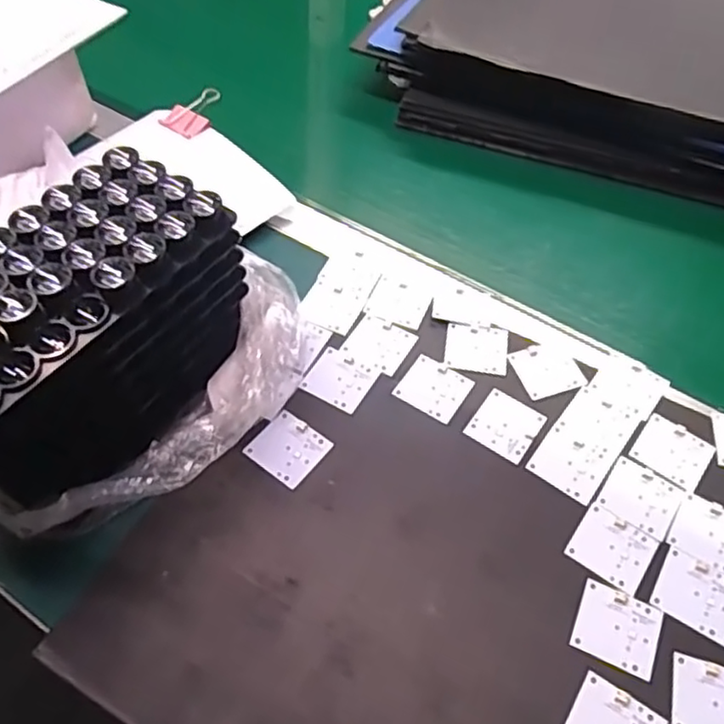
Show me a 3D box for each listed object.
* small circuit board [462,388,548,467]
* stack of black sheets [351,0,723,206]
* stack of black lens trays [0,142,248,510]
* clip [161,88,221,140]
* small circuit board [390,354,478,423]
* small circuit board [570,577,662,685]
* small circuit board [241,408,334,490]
[{"bbox_3d":[0.106,0.045,0.493,0.046,0.004,0.048,30,58,19],"label":"small circuit board"},{"bbox_3d":[0.315,-0.337,0.741,0.565,0.086,0.397,18,55,12],"label":"stack of black sheets"},{"bbox_3d":[-0.175,-0.016,0.421,0.109,0.129,0.197,26,56,15],"label":"stack of black lens trays"},{"bbox_3d":[-0.159,-0.241,0.650,0.037,0.018,0.061,37,59,22],"label":"clip"},{"bbox_3d":[0.055,0.020,0.512,0.049,0.004,0.045,28,57,18],"label":"small circuit board"},{"bbox_3d":[0.157,0.162,0.412,0.048,0.004,0.044,22,56,14],"label":"small circuit board"},{"bbox_3d":[-0.052,0.061,0.480,0.048,0.004,0.046,33,59,21],"label":"small circuit board"}]

